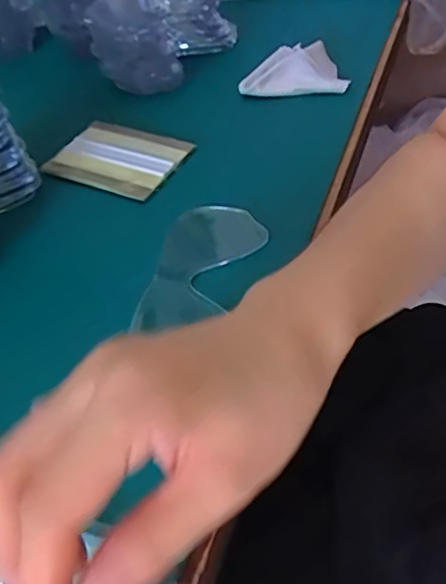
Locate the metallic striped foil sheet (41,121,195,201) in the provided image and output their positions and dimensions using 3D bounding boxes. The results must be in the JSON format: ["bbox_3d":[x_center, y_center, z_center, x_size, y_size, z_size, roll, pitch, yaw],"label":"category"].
[{"bbox_3d":[-0.082,-0.110,0.449,0.094,0.009,0.078,19,53,22],"label":"metallic striped foil sheet"}]

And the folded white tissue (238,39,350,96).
[{"bbox_3d":[0.062,-0.200,0.498,0.090,0.009,0.055,1,74,0],"label":"folded white tissue"}]

